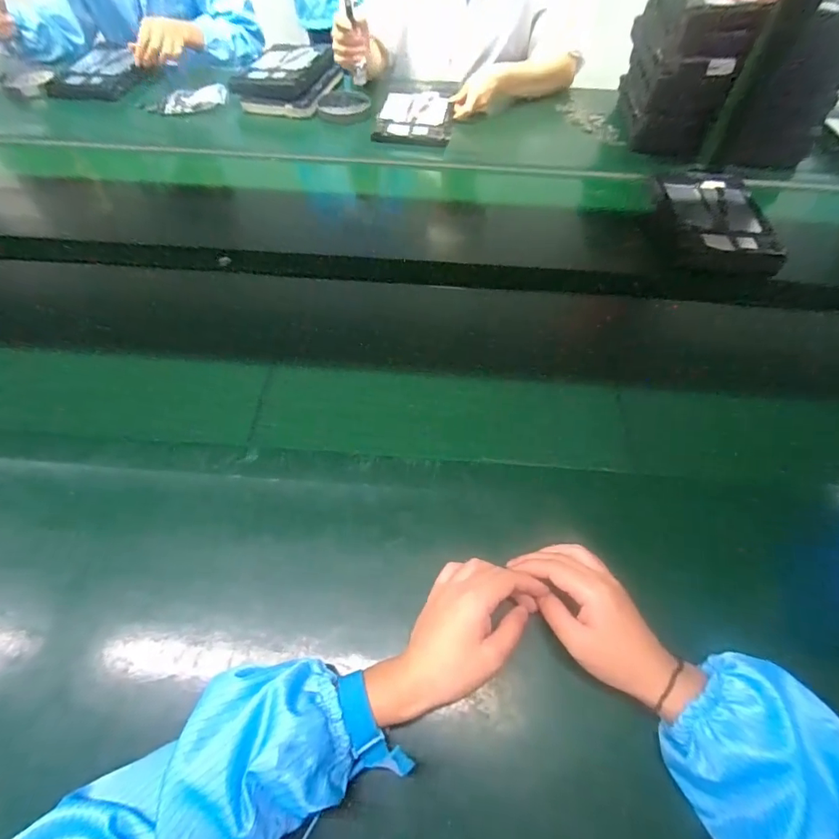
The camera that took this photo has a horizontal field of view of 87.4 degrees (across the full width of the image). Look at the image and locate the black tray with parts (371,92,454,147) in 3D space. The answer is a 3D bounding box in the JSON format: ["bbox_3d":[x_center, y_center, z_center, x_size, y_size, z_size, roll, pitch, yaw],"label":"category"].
[{"bbox_3d":[-0.005,-0.648,0.937,0.155,0.031,0.201,8,58,4],"label":"black tray with parts"}]

